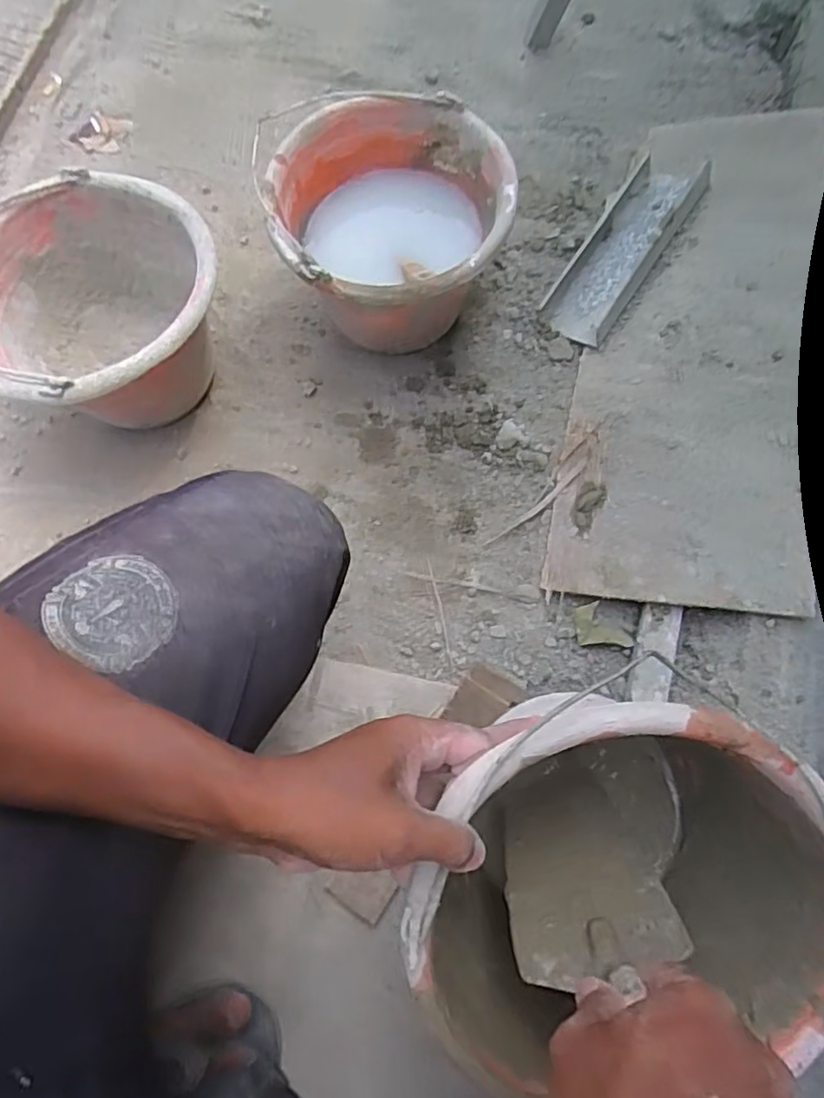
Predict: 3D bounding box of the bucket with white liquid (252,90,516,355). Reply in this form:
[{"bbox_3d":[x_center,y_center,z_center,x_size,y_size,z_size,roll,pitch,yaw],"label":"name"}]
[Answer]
[{"bbox_3d":[-0.030,-0.316,0.672,0.243,0.163,0.224,0,73,2],"label":"bucket with white liquid"}]

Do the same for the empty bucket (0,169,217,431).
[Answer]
[{"bbox_3d":[-0.304,-0.226,0.661,0.237,0.160,0.231,0,73,2],"label":"empty bucket"}]

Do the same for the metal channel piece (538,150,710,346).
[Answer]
[{"bbox_3d":[0.240,-0.343,0.741,0.089,0.041,0.240,34,77,11],"label":"metal channel piece"}]

